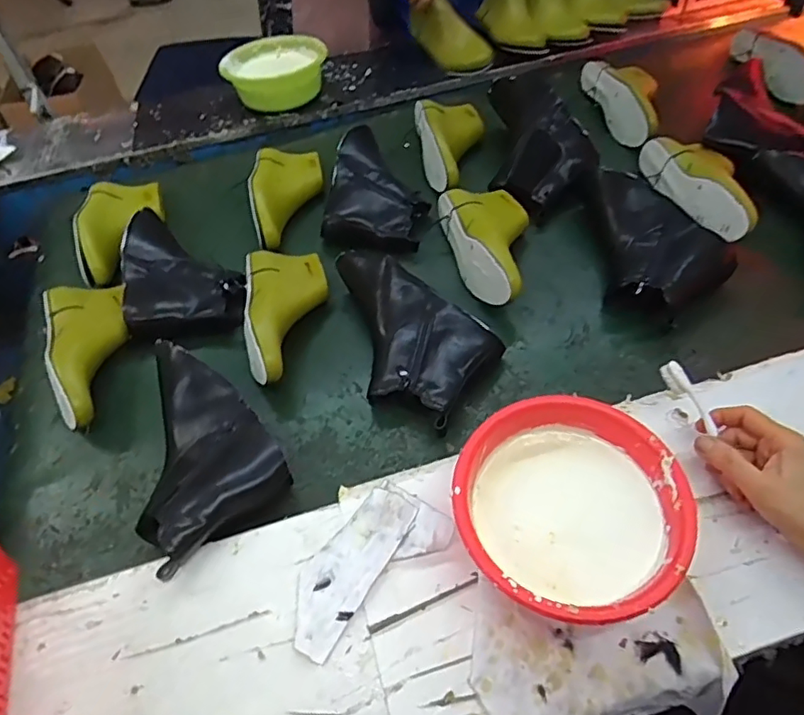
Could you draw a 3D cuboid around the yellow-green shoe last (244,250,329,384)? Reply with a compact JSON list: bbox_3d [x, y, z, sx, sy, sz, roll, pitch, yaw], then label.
[{"bbox_3d":[-0.148,-0.066,0.724,0.101,0.060,0.224,-10,53,-1],"label":"yellow-green shoe last"}]

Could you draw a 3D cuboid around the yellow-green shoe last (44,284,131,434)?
[{"bbox_3d":[-0.388,-0.007,0.717,0.094,0.080,0.220,-20,54,-9],"label":"yellow-green shoe last"}]

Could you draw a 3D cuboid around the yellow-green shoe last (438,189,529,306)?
[{"bbox_3d":[0.113,-0.157,0.765,0.120,0.074,0.223,-2,53,5],"label":"yellow-green shoe last"}]

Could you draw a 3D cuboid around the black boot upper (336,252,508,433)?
[{"bbox_3d":[-0.012,-0.031,0.688,0.243,0.069,0.150,32,62,26],"label":"black boot upper"}]

